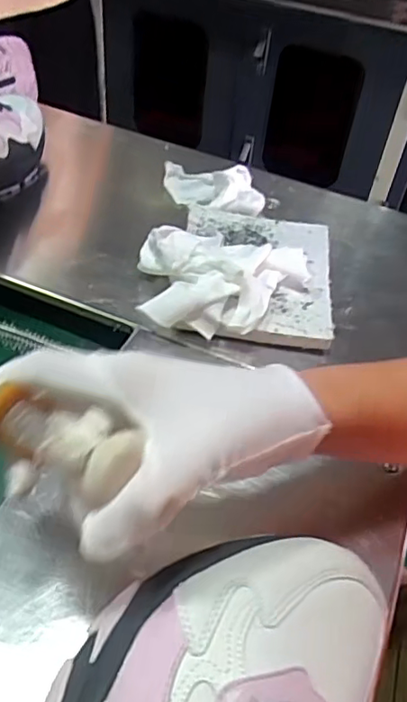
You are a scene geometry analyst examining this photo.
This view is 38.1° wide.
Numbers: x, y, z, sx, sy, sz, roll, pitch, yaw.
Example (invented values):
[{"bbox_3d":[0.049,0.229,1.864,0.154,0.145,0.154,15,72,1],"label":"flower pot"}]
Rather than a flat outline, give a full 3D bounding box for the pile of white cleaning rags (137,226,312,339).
[{"bbox_3d":[0.021,-0.055,0.488,0.144,0.050,0.107,1,47,-6],"label":"pile of white cleaning rags"}]

